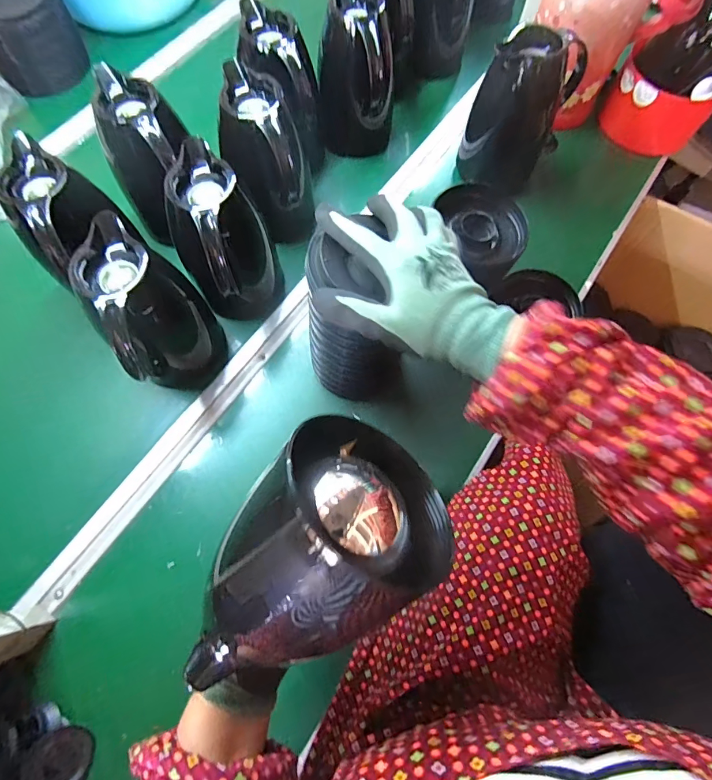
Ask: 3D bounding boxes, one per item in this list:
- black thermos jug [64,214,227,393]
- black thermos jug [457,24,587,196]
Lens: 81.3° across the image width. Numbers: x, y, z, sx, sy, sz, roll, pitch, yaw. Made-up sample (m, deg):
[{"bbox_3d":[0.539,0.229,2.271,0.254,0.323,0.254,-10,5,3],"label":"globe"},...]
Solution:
[{"bbox_3d":[-0.237,-0.086,0.512,0.100,0.196,0.143,-32,73,-11],"label":"black thermos jug"},{"bbox_3d":[0.250,-0.427,0.638,0.138,0.196,0.116,20,72,7],"label":"black thermos jug"}]

